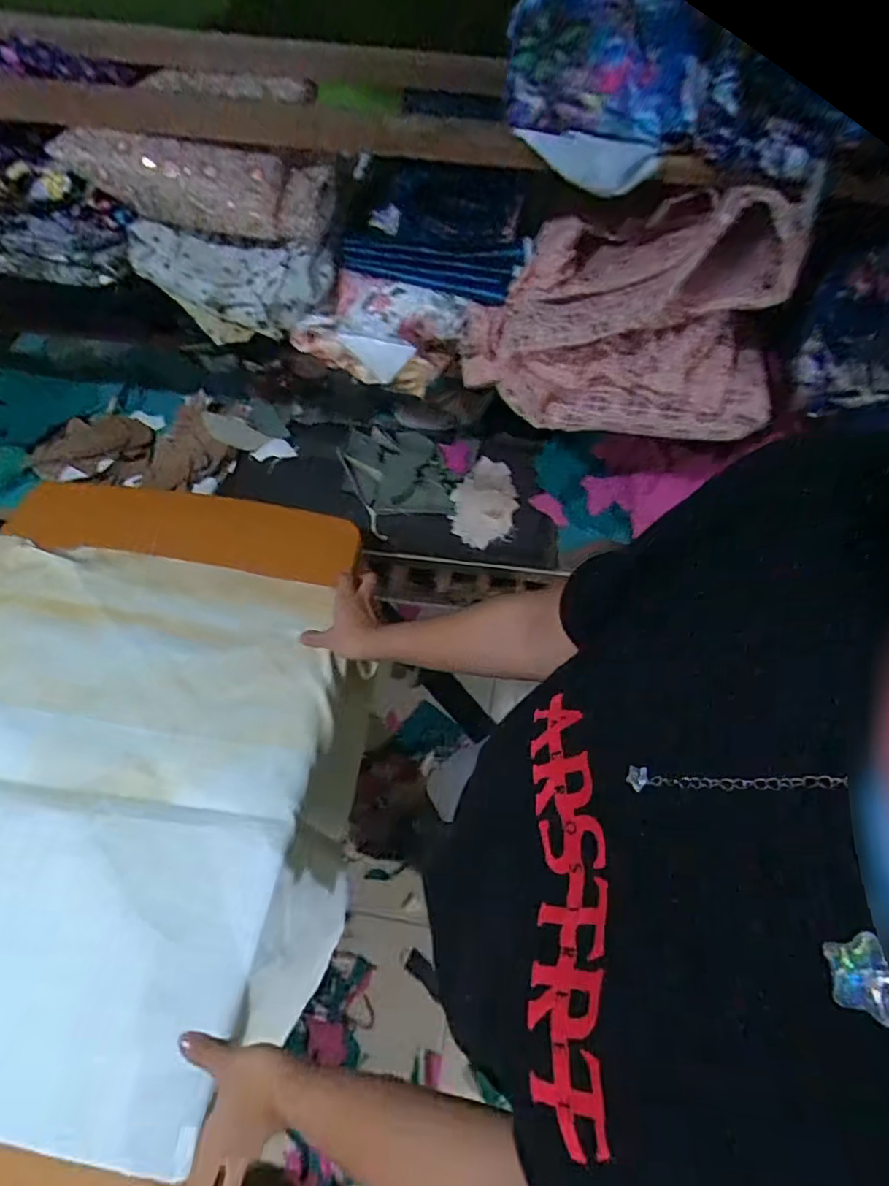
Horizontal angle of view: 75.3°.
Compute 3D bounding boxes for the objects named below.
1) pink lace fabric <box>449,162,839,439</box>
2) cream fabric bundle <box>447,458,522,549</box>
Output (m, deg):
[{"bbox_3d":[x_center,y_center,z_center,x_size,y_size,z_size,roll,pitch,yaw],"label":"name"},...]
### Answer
[{"bbox_3d":[0.190,-0.297,0.596,0.324,0.210,0.142,8,61,4],"label":"pink lace fabric"},{"bbox_3d":[0.063,-0.139,0.885,0.099,0.017,0.156,21,62,11],"label":"cream fabric bundle"}]

